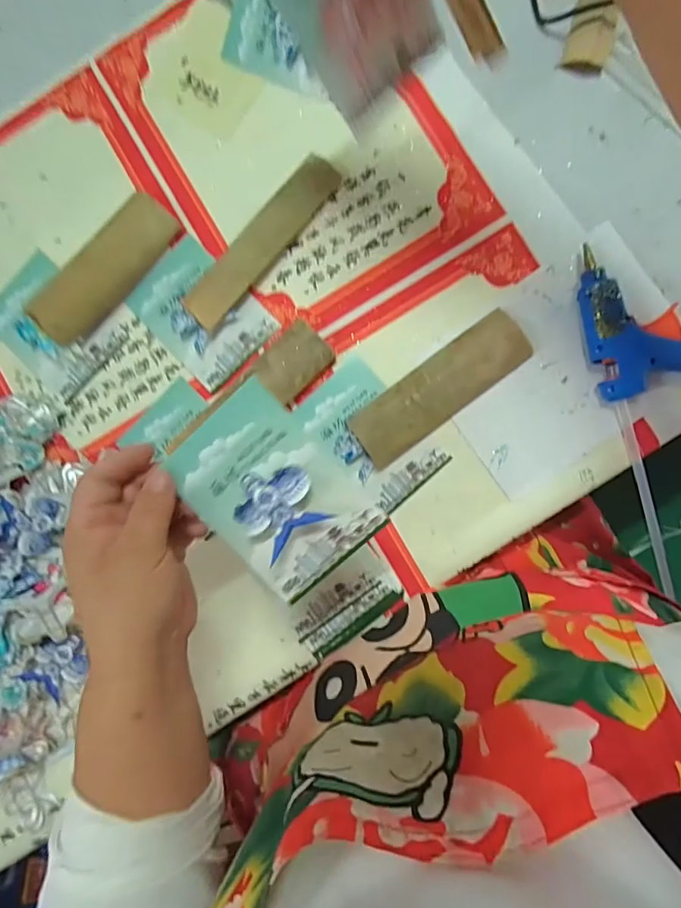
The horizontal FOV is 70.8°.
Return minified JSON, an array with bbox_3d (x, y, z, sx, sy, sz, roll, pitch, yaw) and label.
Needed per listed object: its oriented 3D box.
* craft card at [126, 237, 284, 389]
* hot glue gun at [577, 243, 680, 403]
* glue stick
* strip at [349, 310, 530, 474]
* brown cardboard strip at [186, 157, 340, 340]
[{"bbox_3d":[-0.126,-0.128,0.428,0.086,0.012,0.120,-44,84,1],"label":"craft card"},{"bbox_3d":[0.248,-0.110,0.376,0.107,0.029,0.116,-14,88,3],"label":"hot glue gun"},{"bbox_3d":[0.252,0.043,0.394,0.010,0.012,0.181,-21,103,5],"label":"glue stick"},{"bbox_3d":[0.083,-0.055,0.396,0.160,0.023,0.050,-38,87,2],"label":"strip"},{"bbox_3d":[-0.068,-0.184,0.416,0.035,0.007,0.173,41,88,-19],"label":"brown cardboard strip"}]

